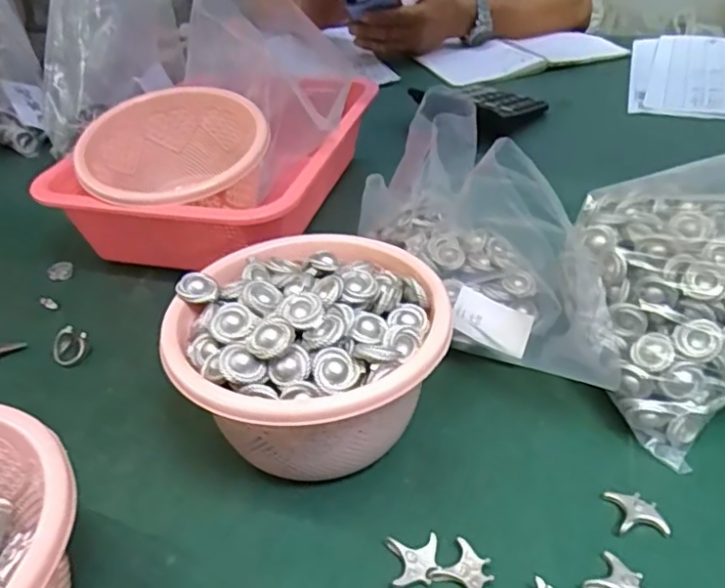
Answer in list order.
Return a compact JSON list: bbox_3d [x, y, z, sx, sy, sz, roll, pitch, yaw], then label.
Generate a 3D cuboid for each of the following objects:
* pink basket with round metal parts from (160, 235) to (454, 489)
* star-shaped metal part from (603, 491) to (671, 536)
[{"bbox_3d":[-0.027,0.030,0.349,0.140,0.092,0.142,-3,37,2],"label":"pink basket with round metal parts"},{"bbox_3d":[0.138,0.109,0.308,0.024,0.004,0.023,-2,37,4],"label":"star-shaped metal part"}]

